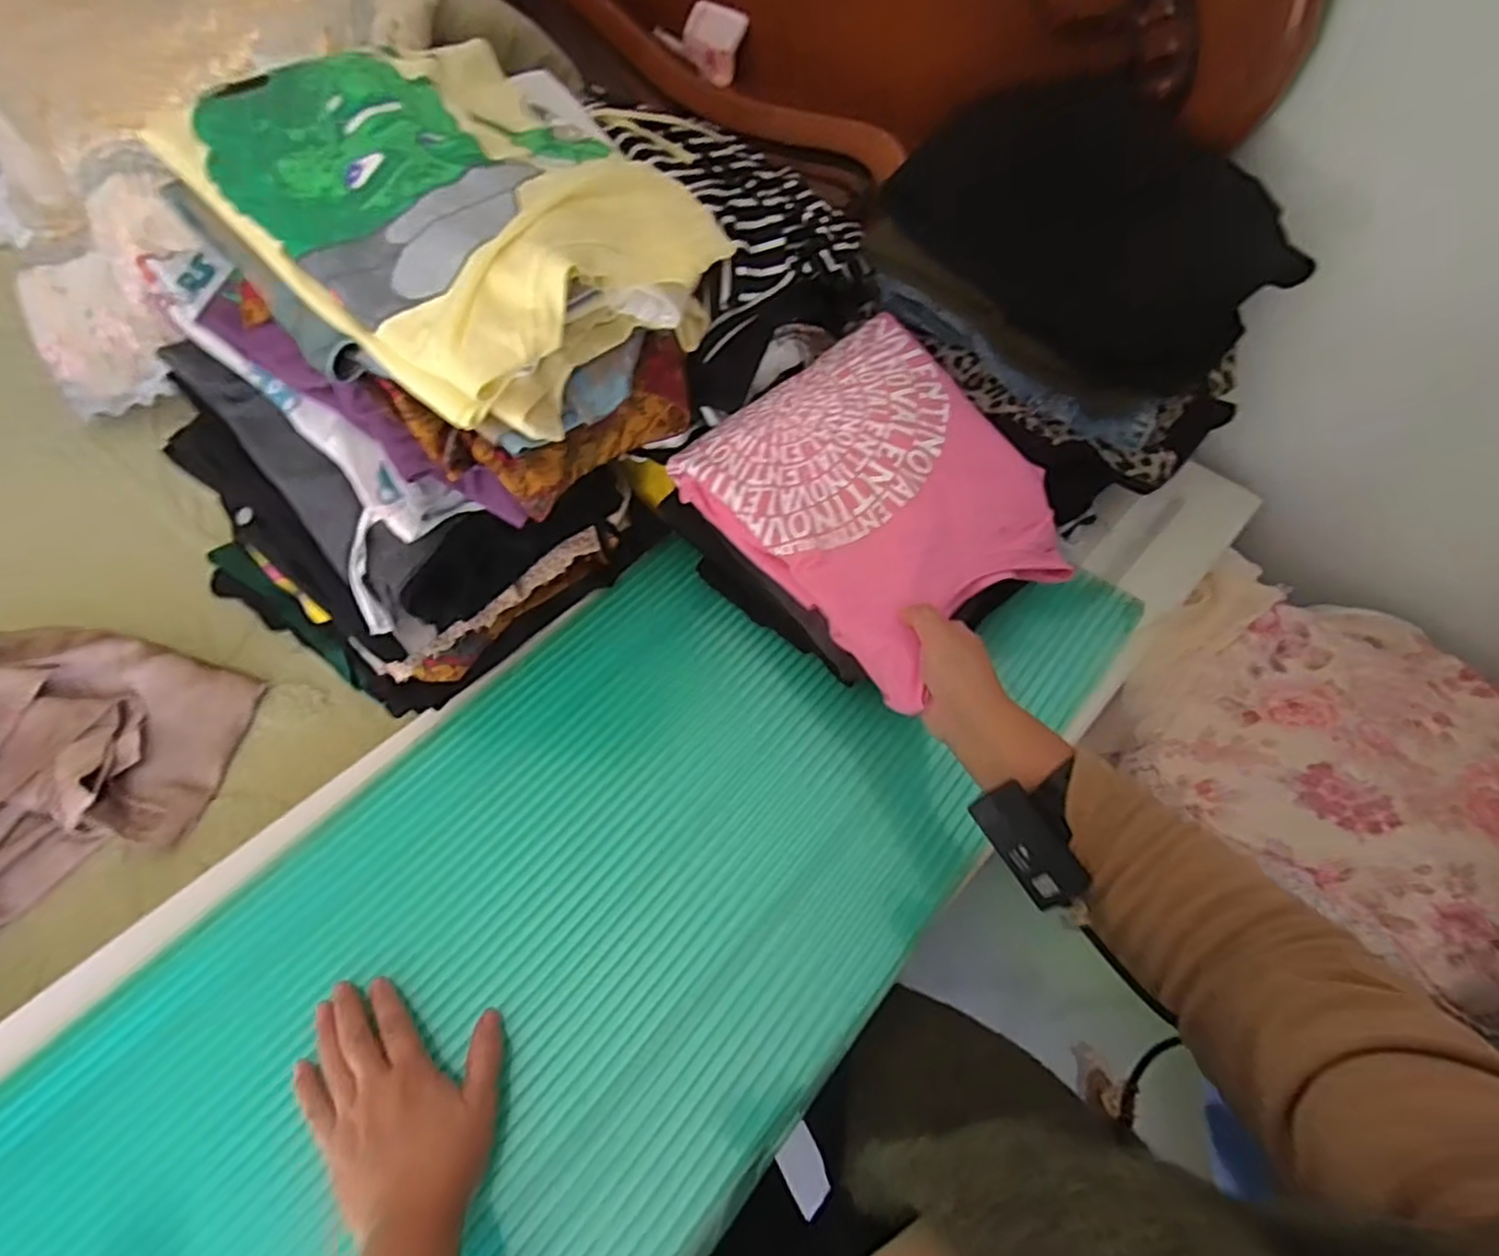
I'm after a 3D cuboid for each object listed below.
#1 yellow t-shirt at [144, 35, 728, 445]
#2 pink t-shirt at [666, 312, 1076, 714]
[{"bbox_3d":[-0.199,-0.293,0.510,0.318,0.113,0.255,38,63,21],"label":"yellow t-shirt"},{"bbox_3d":[0.114,-0.117,0.616,0.233,0.094,0.279,-36,64,-23],"label":"pink t-shirt"}]

